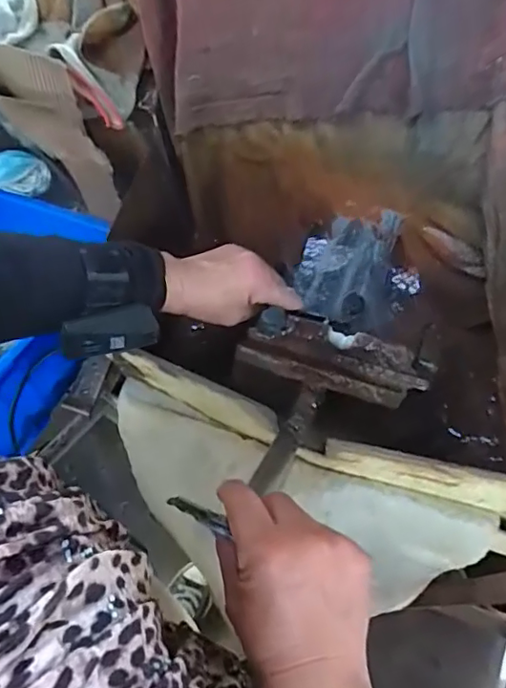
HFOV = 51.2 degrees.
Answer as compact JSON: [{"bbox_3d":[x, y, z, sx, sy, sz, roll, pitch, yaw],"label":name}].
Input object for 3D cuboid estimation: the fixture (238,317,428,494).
[{"bbox_3d":[0.070,0.015,0.480,0.161,0.028,0.065,14,63,10],"label":"fixture"}]

